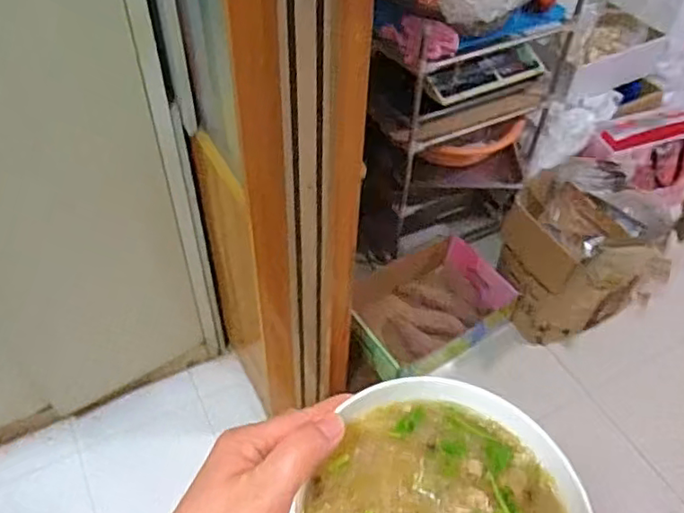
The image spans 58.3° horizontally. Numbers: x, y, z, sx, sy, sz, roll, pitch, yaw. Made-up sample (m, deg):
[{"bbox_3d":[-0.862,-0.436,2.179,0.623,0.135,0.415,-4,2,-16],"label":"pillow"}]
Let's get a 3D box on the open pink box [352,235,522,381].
[{"bbox_3d":[0.208,0.136,1.637,0.435,0.174,0.287,-30,56,-21],"label":"open pink box"}]

